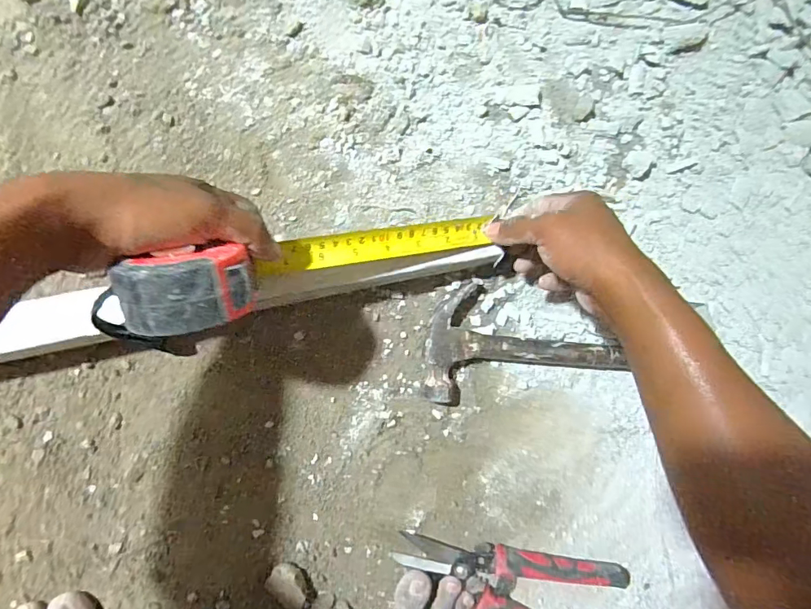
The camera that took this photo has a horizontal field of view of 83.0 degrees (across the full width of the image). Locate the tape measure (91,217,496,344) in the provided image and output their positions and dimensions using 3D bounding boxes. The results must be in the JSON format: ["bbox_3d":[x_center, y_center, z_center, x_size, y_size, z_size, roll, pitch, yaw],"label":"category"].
[{"bbox_3d":[-0.054,-0.030,0.312,0.258,0.059,0.043,-19,95,-41],"label":"tape measure"}]

